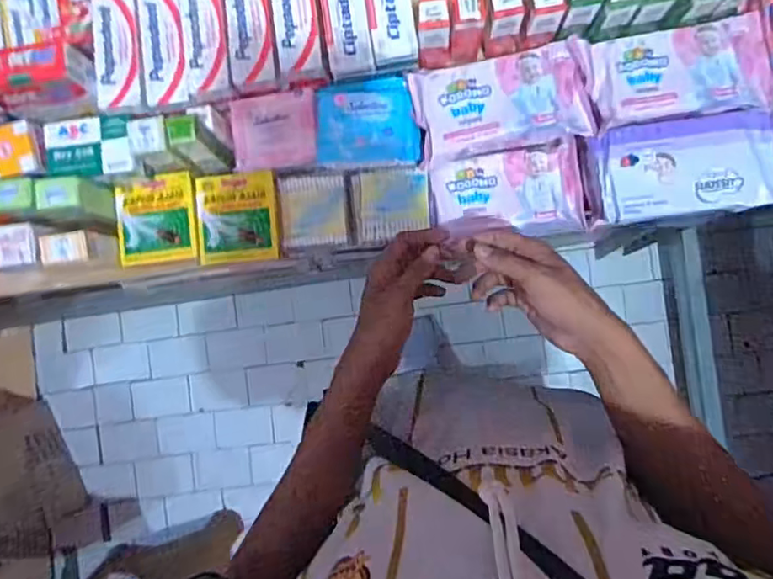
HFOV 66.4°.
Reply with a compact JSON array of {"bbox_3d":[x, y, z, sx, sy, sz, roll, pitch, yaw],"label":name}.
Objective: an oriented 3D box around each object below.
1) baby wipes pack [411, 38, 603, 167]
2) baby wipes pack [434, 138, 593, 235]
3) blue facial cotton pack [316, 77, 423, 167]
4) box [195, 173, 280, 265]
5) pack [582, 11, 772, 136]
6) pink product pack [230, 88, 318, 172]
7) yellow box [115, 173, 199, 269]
[{"bbox_3d":[0.120,-0.193,0.614,0.176,0.036,0.101,-11,87,3],"label":"baby wipes pack"},{"bbox_3d":[0.134,-0.105,0.645,0.161,0.039,0.095,-7,87,4],"label":"baby wipes pack"},{"bbox_3d":[-0.020,-0.171,0.617,0.104,0.035,0.088,-8,87,4],"label":"blue facial cotton pack"},{"bbox_3d":[-0.159,-0.076,0.628,0.085,0.013,0.092,-5,87,4],"label":"box"},{"bbox_3d":[0.298,-0.221,0.601,0.181,0.037,0.096,-9,87,3],"label":"pack"},{"bbox_3d":[-0.117,-0.168,0.623,0.088,0.011,0.078,-7,87,4],"label":"pink product pack"},{"bbox_3d":[-0.247,-0.076,0.633,0.083,0.008,0.091,-6,87,4],"label":"yellow box"}]

